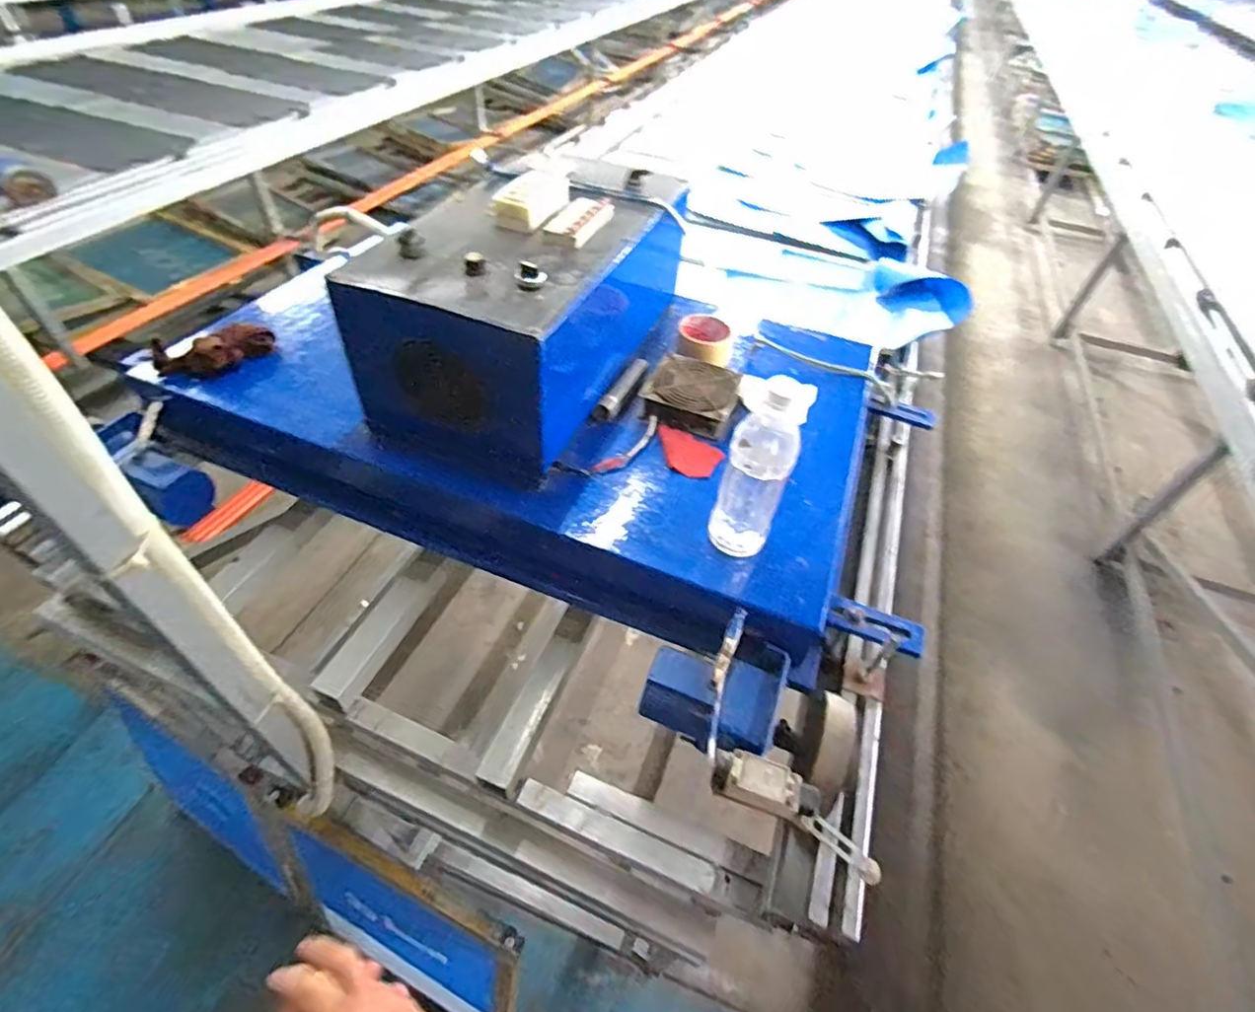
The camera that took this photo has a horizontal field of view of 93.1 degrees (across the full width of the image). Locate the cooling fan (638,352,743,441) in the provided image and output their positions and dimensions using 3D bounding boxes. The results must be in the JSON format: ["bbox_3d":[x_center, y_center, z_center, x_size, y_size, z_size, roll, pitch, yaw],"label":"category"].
[{"bbox_3d":[0.087,-0.154,0.810,0.117,0.032,0.125,17,49,10],"label":"cooling fan"}]

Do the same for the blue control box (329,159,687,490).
[{"bbox_3d":[-0.119,-0.280,0.777,0.240,0.206,0.472,19,49,12],"label":"blue control box"}]

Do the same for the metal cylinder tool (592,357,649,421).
[{"bbox_3d":[-0.007,-0.166,0.819,0.026,0.017,0.147,22,50,14],"label":"metal cylinder tool"}]

